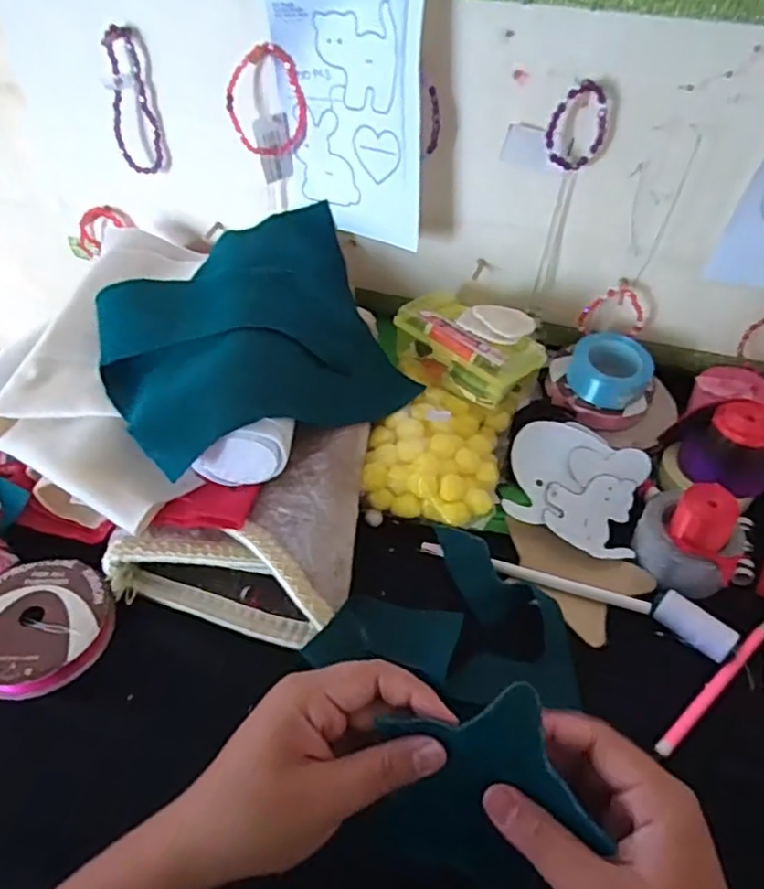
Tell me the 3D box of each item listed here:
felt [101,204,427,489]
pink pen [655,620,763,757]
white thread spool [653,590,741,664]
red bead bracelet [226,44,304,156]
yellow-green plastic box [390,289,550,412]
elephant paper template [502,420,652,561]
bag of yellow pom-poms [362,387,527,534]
[{"bbox_3d":[-0.108,-0.096,0.550,0.235,0.067,0.223,-19,49,-22],"label":"felt"},{"bbox_3d":[0.224,0.156,0.435,0.138,0.012,0.009,-29,54,-29],"label":"pink pen"},{"bbox_3d":[0.217,0.125,0.456,0.024,0.017,0.052,-32,55,-31],"label":"white thread spool"},{"bbox_3d":[-0.102,-0.300,0.579,0.066,0.089,0.017,-1,45,-6],"label":"red bead bracelet"},{"bbox_3d":[0.075,-0.086,0.590,0.135,0.053,0.063,32,51,25],"label":"yellow-green plastic box"},{"bbox_3d":[0.157,0.032,0.538,0.105,0.008,0.111,18,59,10],"label":"elephant paper template"},{"bbox_3d":[0.049,0.000,0.559,0.114,0.031,0.150,12,45,8],"label":"bag of yellow pom-poms"}]

